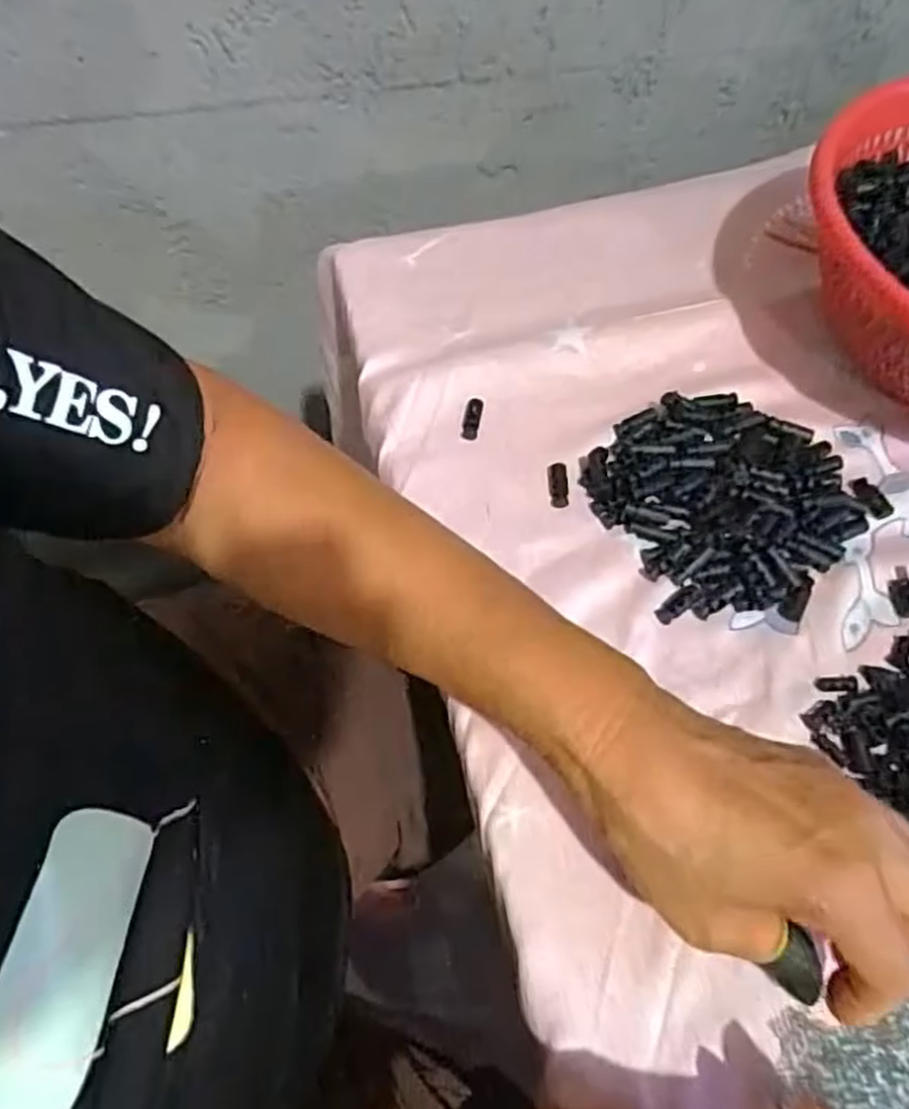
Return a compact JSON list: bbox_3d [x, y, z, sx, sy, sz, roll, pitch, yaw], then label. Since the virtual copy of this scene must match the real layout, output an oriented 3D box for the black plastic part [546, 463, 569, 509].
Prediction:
[{"bbox_3d":[0.057,-0.038,0.412,0.011,0.006,0.026,-3,60,-1],"label":"black plastic part"}]

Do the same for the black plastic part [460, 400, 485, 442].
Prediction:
[{"bbox_3d":[0.010,-0.078,0.437,0.010,0.004,0.026,11,73,7],"label":"black plastic part"}]

